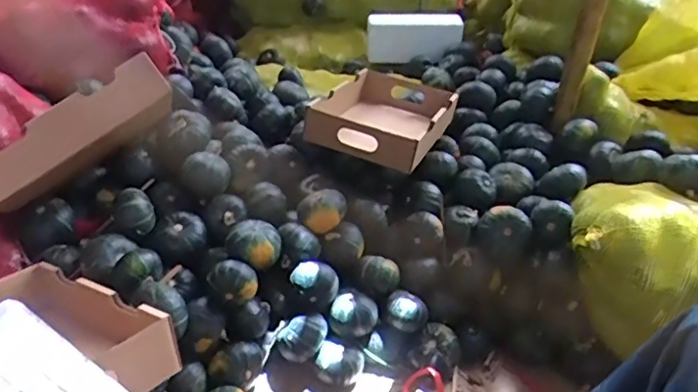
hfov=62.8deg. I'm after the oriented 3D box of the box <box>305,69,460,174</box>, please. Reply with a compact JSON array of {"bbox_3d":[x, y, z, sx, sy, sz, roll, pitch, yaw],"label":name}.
[{"bbox_3d":[0.080,-0.165,1.150,0.229,0.075,0.322,14,30,16],"label":"box"}]

